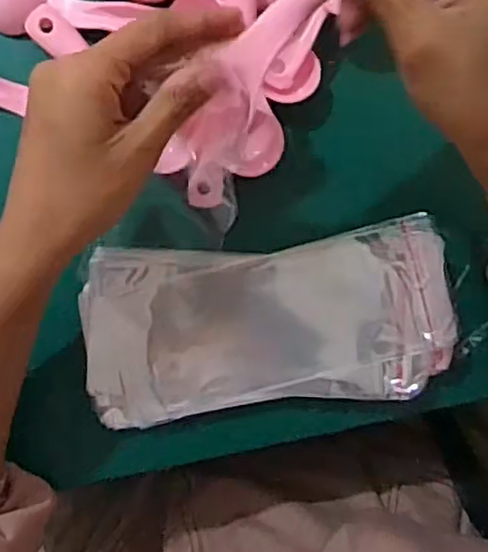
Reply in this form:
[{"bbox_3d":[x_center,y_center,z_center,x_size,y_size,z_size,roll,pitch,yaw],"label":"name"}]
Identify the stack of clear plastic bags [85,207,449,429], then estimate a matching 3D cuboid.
[{"bbox_3d":[0.013,0.026,0.357,0.193,0.023,0.093,-6,94,-5],"label":"stack of clear plastic bags"}]

